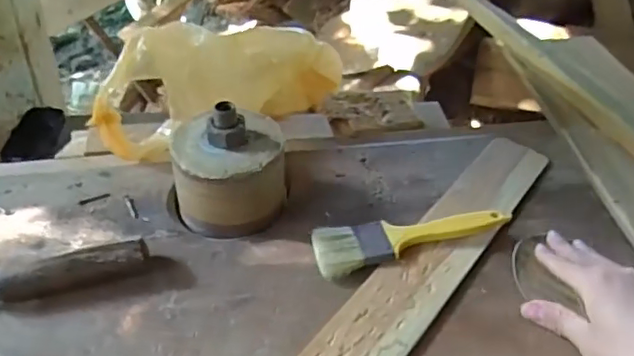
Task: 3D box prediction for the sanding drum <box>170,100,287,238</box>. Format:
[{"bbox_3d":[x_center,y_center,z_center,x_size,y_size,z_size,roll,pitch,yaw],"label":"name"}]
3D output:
[{"bbox_3d":[-0.078,-0.008,0.528,0.102,0.099,0.096,-2,42,-10],"label":"sanding drum"}]

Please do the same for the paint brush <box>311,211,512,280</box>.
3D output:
[{"bbox_3d":[0.083,0.048,0.518,0.174,0.025,0.052,-8,43,-15],"label":"paint brush"}]

